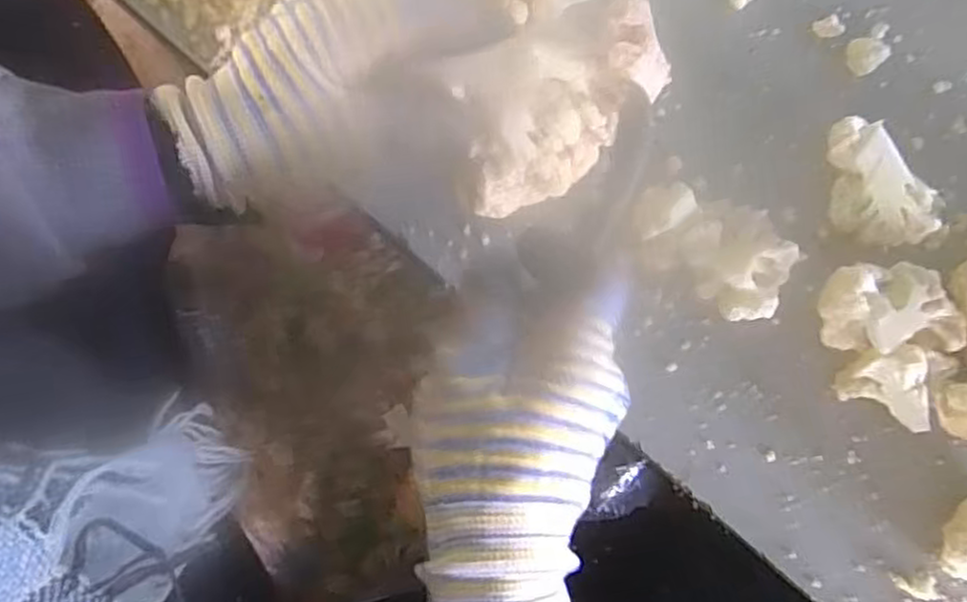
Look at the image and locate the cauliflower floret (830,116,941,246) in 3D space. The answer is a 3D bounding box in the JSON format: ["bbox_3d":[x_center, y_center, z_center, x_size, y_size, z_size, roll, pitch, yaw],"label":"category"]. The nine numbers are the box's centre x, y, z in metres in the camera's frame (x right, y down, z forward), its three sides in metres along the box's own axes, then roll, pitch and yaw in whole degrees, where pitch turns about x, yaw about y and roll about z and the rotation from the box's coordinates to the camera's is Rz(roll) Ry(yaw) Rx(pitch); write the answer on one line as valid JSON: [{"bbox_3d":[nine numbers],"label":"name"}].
[{"bbox_3d":[0.181,-0.055,0.337,0.036,0.033,0.059,-7,78,-2],"label":"cauliflower floret"}]

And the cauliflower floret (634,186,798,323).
[{"bbox_3d":[0.104,-0.025,0.330,0.070,0.034,0.044,39,80,7],"label":"cauliflower floret"}]

